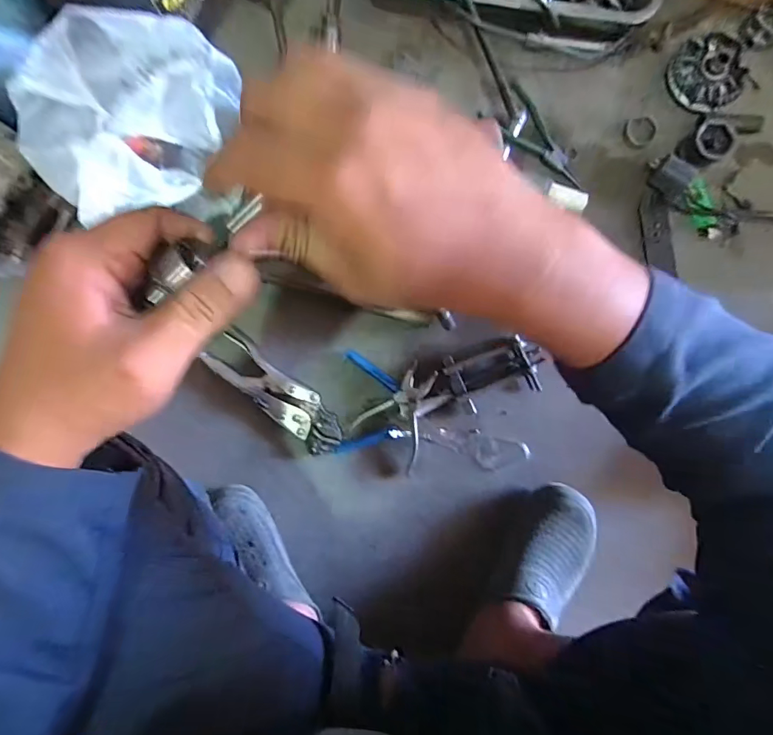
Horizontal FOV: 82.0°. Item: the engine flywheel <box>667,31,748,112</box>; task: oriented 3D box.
[{"bbox_3d":[0.428,-0.392,0.593,0.088,0.024,0.096,0,89,-1],"label":"engine flywheel"}]

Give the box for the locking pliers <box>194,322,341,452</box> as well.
[{"bbox_3d":[-0.142,0.036,0.586,0.203,0.025,0.060,40,89,0],"label":"locking pliers"}]

